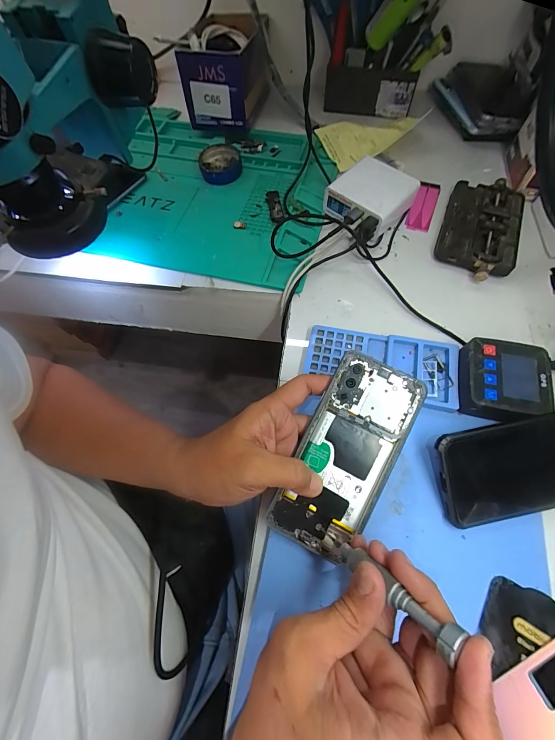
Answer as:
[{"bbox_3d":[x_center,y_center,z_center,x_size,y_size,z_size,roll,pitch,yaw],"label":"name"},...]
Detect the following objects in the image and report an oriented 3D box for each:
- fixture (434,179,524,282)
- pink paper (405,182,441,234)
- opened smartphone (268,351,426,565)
[{"bbox_3d":[0.261,-0.183,0.405,0.091,0.020,0.175,20,67,13],"label":"fixture"},{"bbox_3d":[0.205,-0.232,0.441,0.031,0.008,0.105,19,67,12],"label":"pink paper"},{"bbox_3d":[0.055,0.068,0.256,0.070,0.004,0.159,27,85,9],"label":"opened smartphone"}]

